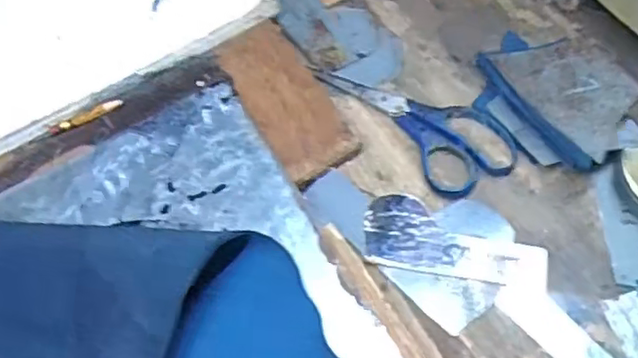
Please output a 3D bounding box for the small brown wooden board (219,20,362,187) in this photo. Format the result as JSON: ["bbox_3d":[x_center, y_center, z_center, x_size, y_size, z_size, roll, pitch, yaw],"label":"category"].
[{"bbox_3d":[-0.027,-0.064,0.509,0.059,0.010,0.136,-28,72,-6],"label":"small brown wooden board"}]

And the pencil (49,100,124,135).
[{"bbox_3d":[-0.179,-0.048,0.507,0.058,0.007,0.007,-25,72,-5],"label":"pencil"}]

